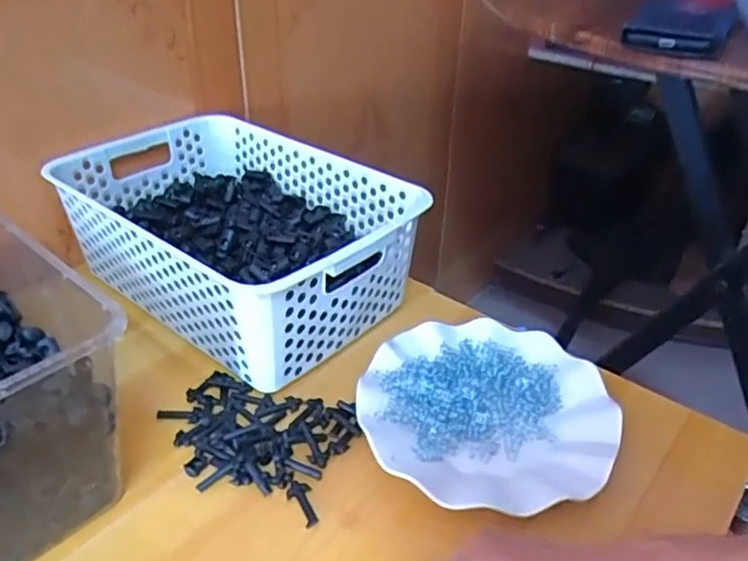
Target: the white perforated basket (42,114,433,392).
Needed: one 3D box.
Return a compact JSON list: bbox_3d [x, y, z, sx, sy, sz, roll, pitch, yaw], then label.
[{"bbox_3d":[-0.123,-0.049,0.580,0.298,0.093,0.198,27,44,32],"label":"white perforated basket"}]

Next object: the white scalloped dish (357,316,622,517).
[{"bbox_3d":[0.082,0.094,0.469,0.177,0.019,0.177,0,36,0],"label":"white scalloped dish"}]

